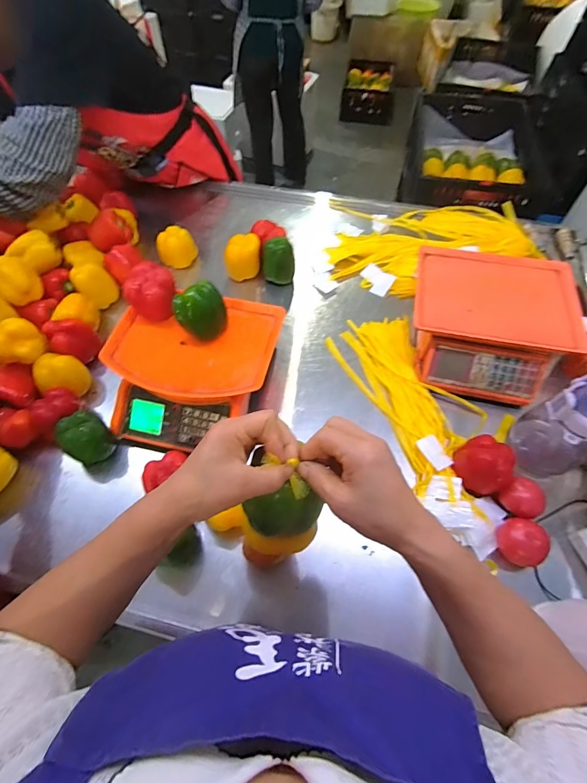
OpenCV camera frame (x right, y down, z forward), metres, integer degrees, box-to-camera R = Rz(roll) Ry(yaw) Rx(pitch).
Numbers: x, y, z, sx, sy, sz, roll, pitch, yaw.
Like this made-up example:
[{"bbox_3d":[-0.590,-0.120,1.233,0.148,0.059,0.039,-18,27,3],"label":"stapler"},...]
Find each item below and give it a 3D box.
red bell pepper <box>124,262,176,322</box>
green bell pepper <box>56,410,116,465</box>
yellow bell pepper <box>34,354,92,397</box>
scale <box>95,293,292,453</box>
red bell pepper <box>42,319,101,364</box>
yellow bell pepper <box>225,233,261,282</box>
[{"bbox_3d":[-0.249,-0.171,0.653,0.086,0.065,0.087,-4,59,-3],"label":"red bell pepper"},{"bbox_3d":[-0.359,0.080,0.643,0.068,0.081,0.067,0,59,-1],"label":"green bell pepper"},{"bbox_3d":[-0.437,-0.028,0.708,0.077,0.070,0.081,-15,60,-10],"label":"yellow bell pepper"},{"bbox_3d":[-0.184,-0.040,0.681,0.283,0.132,0.268,10,59,5],"label":"scale"},{"bbox_3d":[-0.446,-0.110,0.750,0.081,0.074,0.082,0,59,-1],"label":"red bell pepper"},{"bbox_3d":[-0.119,-0.316,0.882,0.082,0.090,0.067,-3,59,-2],"label":"yellow bell pepper"}]

